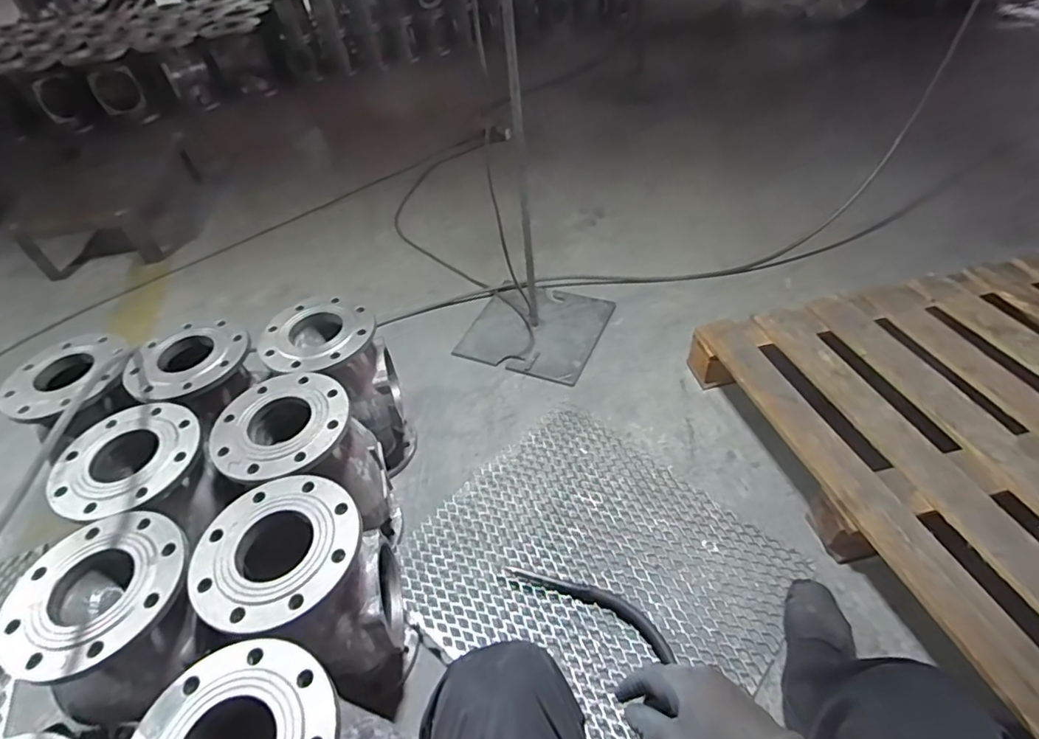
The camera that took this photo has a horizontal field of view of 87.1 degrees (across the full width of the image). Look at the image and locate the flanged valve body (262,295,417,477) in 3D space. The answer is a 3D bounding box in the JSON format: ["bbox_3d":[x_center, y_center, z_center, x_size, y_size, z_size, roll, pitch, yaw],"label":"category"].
[{"bbox_3d":[-0.364,0.056,1.168,0.229,0.370,0.221,-4,45,4],"label":"flanged valve body"}]

